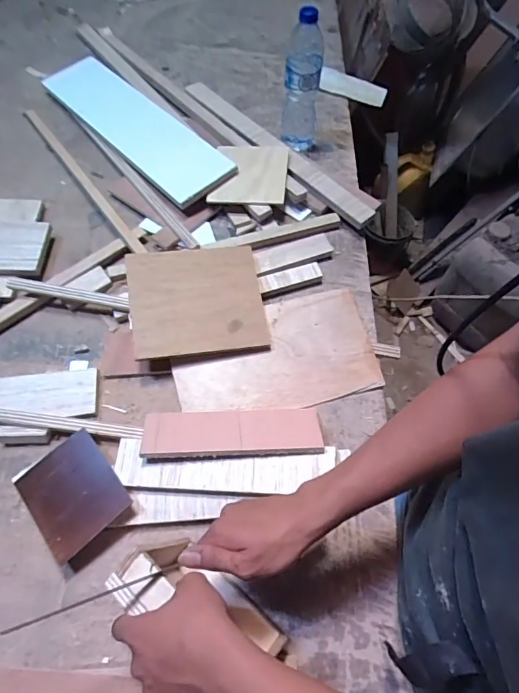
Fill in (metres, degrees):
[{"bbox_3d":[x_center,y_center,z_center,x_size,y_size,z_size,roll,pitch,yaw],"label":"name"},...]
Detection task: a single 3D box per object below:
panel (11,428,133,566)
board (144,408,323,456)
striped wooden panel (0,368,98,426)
[{"bbox_3d":[-0.236,0.180,0.543,0.107,0.007,0.132,-40,62,-14],"label":"panel"},{"bbox_3d":[-0.035,0.112,0.579,0.232,0.012,0.078,-1,32,-5],"label":"board"},{"bbox_3d":[-0.312,0.072,0.617,0.153,0.016,0.075,-7,63,-5],"label":"striped wooden panel"}]

